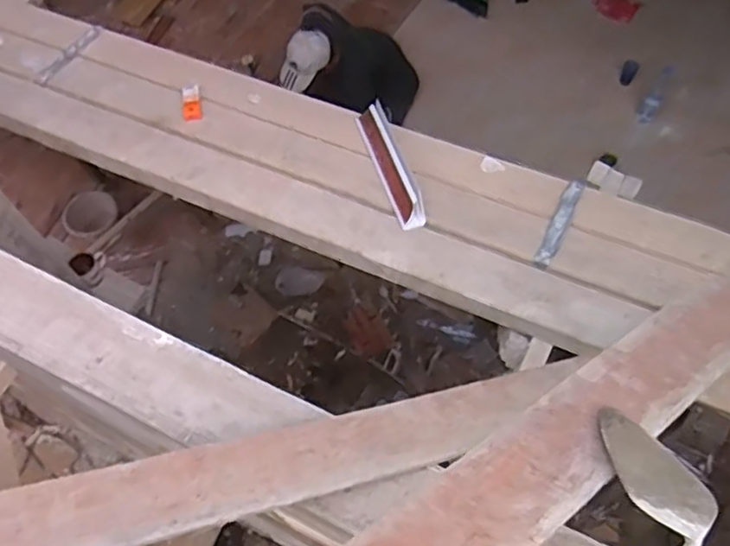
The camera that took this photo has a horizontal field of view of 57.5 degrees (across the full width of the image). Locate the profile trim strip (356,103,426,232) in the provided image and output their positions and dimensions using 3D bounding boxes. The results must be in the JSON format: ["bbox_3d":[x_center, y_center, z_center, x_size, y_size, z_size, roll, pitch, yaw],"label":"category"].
[{"bbox_3d":[0.053,-0.236,1.435,0.065,0.033,0.322,-18,63,-6],"label":"profile trim strip"}]

